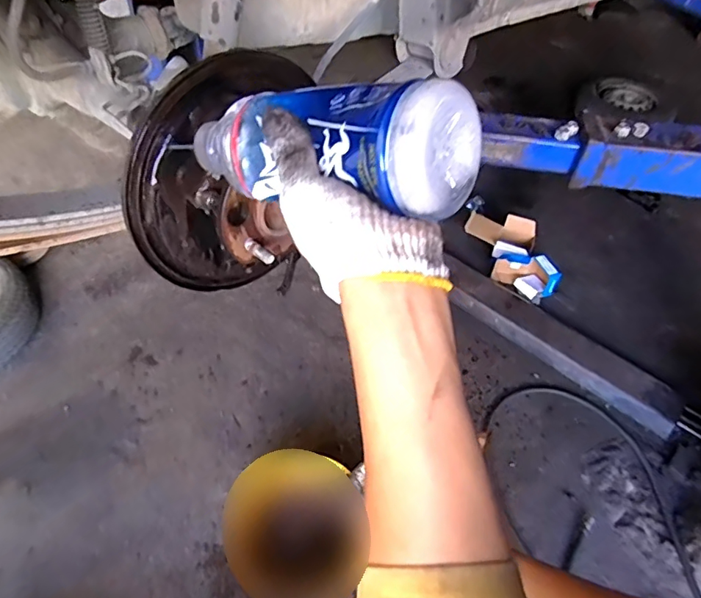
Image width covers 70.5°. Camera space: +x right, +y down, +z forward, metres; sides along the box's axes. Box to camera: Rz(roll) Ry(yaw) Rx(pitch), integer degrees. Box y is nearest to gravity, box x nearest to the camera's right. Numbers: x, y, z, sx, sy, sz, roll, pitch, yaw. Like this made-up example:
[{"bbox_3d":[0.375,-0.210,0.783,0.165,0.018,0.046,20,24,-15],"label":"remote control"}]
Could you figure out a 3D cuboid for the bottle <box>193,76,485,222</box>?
[{"bbox_3d":[-0.020,-0.096,0.303,0.184,0.062,0.057,16,49,33],"label":"bottle"}]

